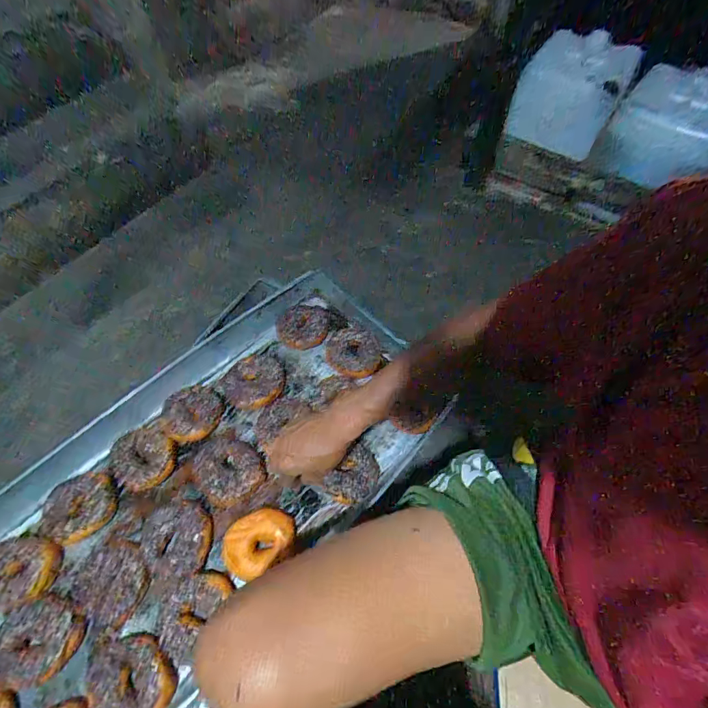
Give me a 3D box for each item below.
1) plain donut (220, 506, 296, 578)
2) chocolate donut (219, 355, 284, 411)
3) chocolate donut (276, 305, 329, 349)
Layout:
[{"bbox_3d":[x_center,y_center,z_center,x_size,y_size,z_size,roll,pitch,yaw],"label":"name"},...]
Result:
[{"bbox_3d":[-0.135,0.266,0.585,0.099,0.030,0.077,-32,64,-16],"label":"plain donut"},{"bbox_3d":[-0.171,0.048,0.713,0.093,0.026,0.111,34,67,19],"label":"chocolate donut"},{"bbox_3d":[-0.096,-0.050,0.772,0.094,0.034,0.087,-1,60,1],"label":"chocolate donut"}]

